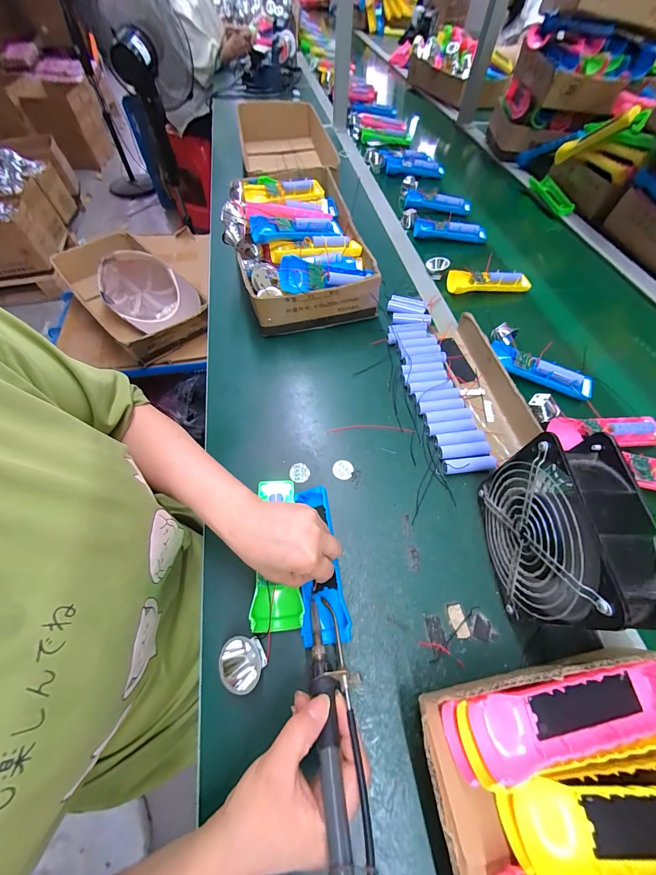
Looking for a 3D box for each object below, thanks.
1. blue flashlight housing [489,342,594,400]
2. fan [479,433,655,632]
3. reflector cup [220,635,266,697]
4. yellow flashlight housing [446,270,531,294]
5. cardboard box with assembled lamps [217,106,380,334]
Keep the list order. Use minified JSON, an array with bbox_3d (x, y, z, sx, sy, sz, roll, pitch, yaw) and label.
[{"bbox_3d":[0.336,-0.106,0.484,0.158,0.029,0.050,23,63,13],"label":"blue flashlight housing"},{"bbox_3d":[0.211,0.093,0.290,0.061,0.150,0.142,-1,60,0],"label":"fan"},{"bbox_3d":[-0.078,0.209,0.288,0.033,0.031,0.043,-16,61,-9],"label":"reflector cup"},{"bbox_3d":[0.314,-0.297,0.606,0.156,0.037,0.045,6,60,4],"label":"yellow flashlight housing"},{"bbox_3d":[-0.065,-0.388,0.608,0.237,0.119,0.425,-13,60,-7],"label":"cardboard box with assembled lamps"}]

